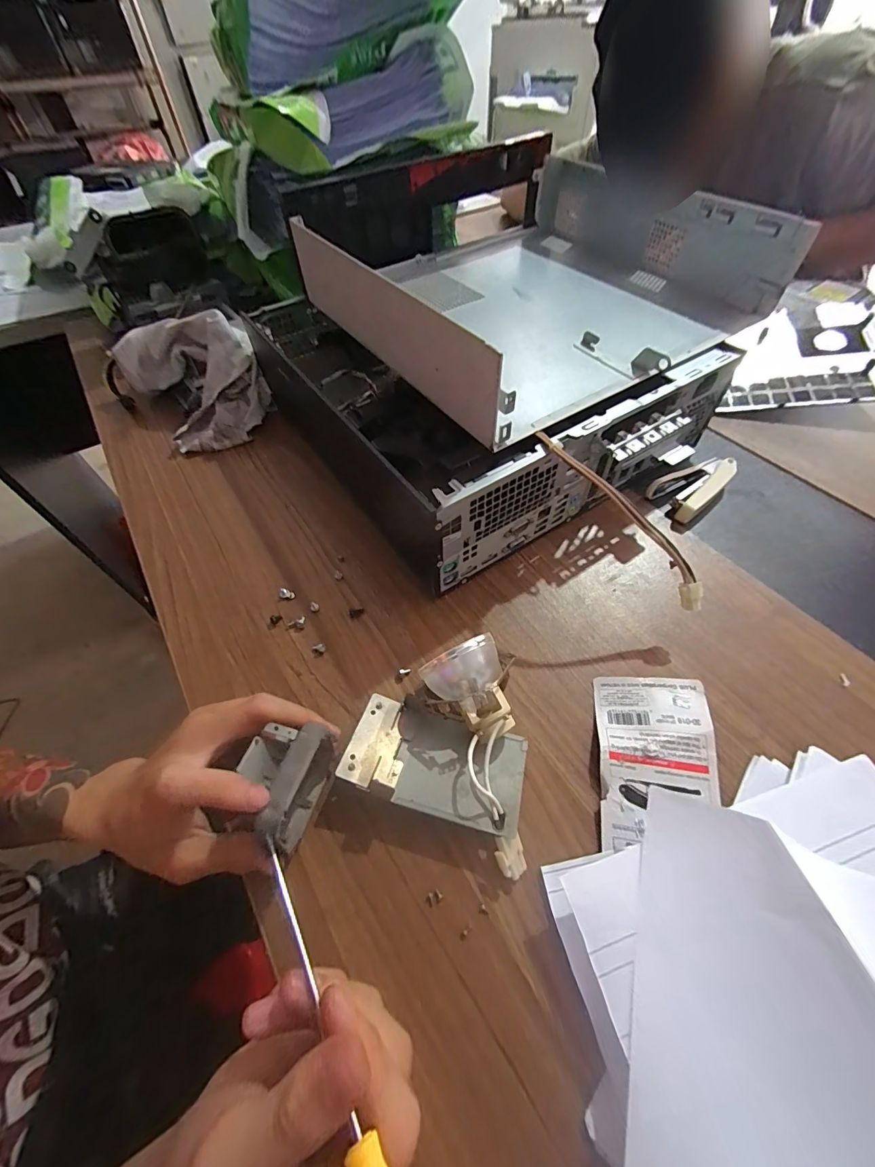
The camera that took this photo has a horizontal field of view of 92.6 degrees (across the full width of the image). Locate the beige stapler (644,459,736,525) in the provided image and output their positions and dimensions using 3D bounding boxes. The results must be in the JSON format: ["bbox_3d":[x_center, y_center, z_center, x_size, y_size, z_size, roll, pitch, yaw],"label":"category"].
[{"bbox_3d":[0.245,-0.095,0.402,0.090,0.021,0.046,-33,60,-19],"label":"beige stapler"}]

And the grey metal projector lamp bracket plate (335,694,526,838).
[{"bbox_3d":[-0.001,0.109,0.263,0.106,0.030,0.062,13,56,10],"label":"grey metal projector lamp bracket plate"}]

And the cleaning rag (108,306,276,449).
[{"bbox_3d":[-0.288,-0.250,0.487,0.134,0.087,0.204,-31,60,-19],"label":"cleaning rag"}]

